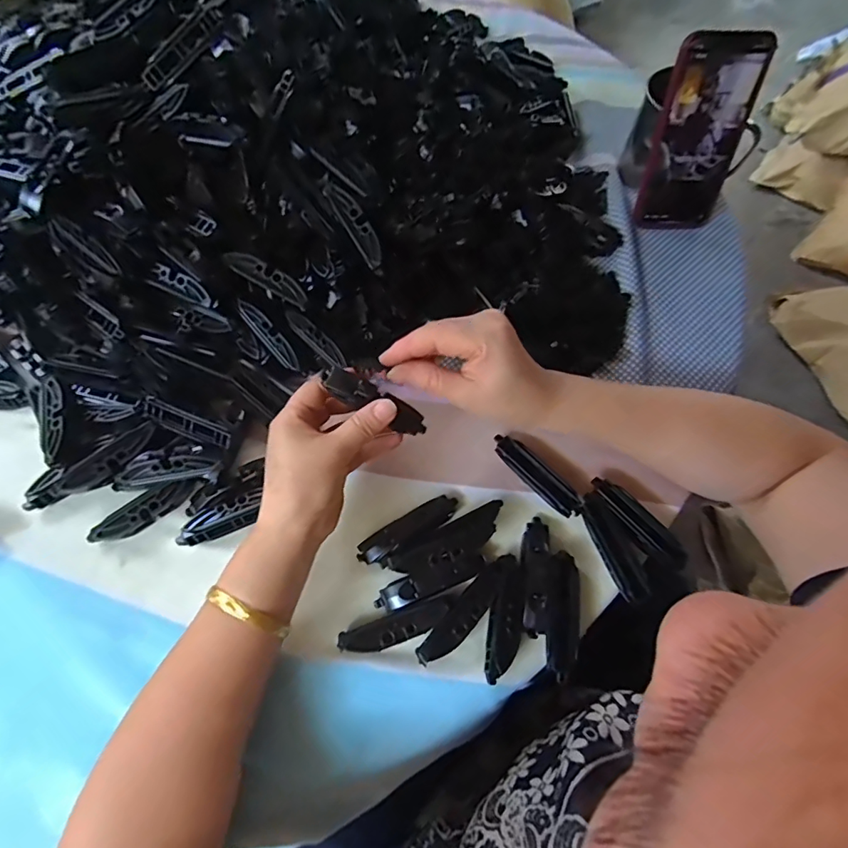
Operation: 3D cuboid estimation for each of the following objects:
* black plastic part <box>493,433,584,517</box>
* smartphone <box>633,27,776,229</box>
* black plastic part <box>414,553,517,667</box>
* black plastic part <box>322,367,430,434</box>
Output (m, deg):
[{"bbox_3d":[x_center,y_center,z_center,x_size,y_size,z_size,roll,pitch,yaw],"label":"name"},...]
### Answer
[{"bbox_3d":[0.086,0.038,0.374,0.019,0.015,0.081,-39,70,-18],"label":"black plastic part"},{"bbox_3d":[0.249,-0.258,0.446,0.073,0.156,0.014,3,43,4],"label":"smartphone"},{"bbox_3d":[0.031,0.125,0.333,0.019,0.011,0.092,39,69,17],"label":"black plastic part"},{"bbox_3d":[-0.032,-0.014,0.339,0.078,0.015,0.016,30,62,-22],"label":"black plastic part"}]

